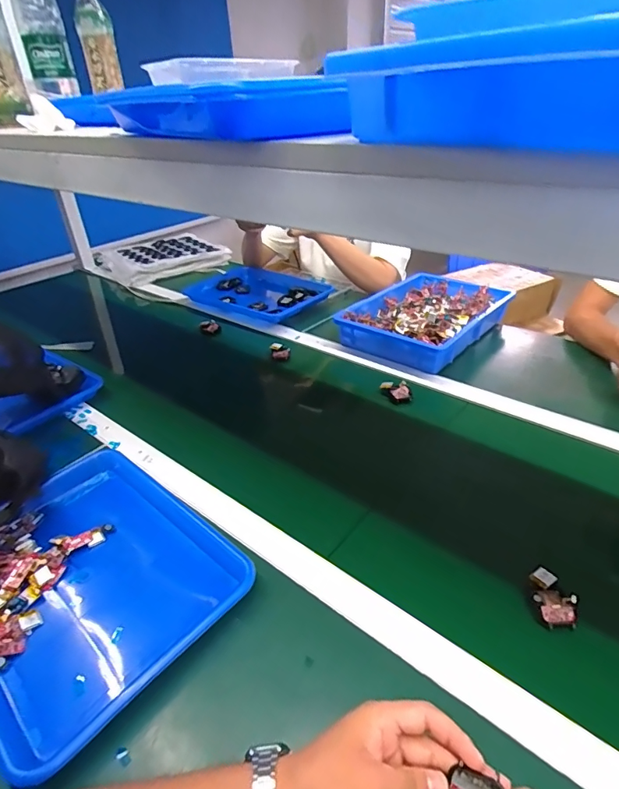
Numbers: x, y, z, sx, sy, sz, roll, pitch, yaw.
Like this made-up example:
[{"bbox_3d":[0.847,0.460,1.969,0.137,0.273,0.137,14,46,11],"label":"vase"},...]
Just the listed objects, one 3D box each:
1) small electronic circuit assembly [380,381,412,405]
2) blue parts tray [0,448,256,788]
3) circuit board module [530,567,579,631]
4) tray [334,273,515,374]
[{"bbox_3d":[0.152,-0.006,0.796,0.034,0.023,0.060,-17,36,-20],"label":"small electronic circuit assembly"},{"bbox_3d":[-0.244,0.198,0.501,0.321,0.046,0.259,23,42,35],"label":"blue parts tray"},{"bbox_3d":[0.248,0.204,0.466,0.035,0.017,0.058,2,34,8],"label":"circuit board module"},{"bbox_3d":[0.245,-0.169,0.972,0.251,0.060,0.356,25,43,37],"label":"tray"}]

